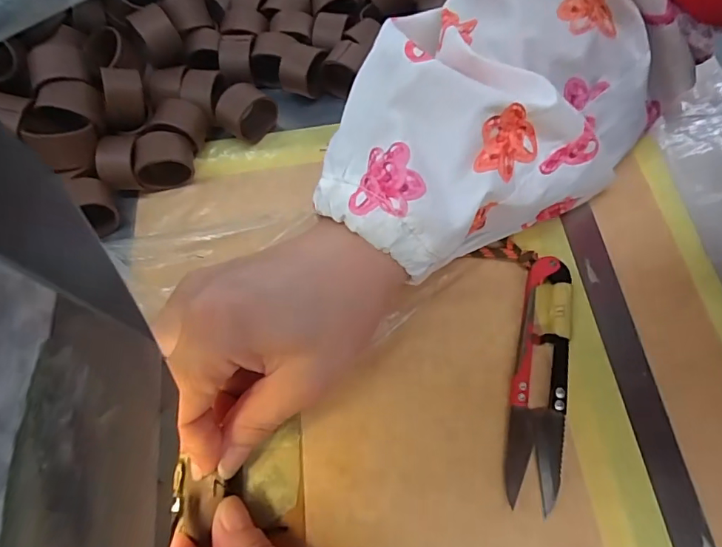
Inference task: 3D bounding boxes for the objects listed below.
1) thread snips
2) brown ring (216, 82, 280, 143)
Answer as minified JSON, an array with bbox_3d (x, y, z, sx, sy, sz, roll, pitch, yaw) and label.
[{"bbox_3d":[0.077,0.042,0.202,0.022,0.009,0.102,9,66,10],"label":"thread snips"},{"bbox_3d":[-0.064,-0.089,0.264,0.028,0.024,0.021,-38,67,-12],"label":"brown ring"}]

